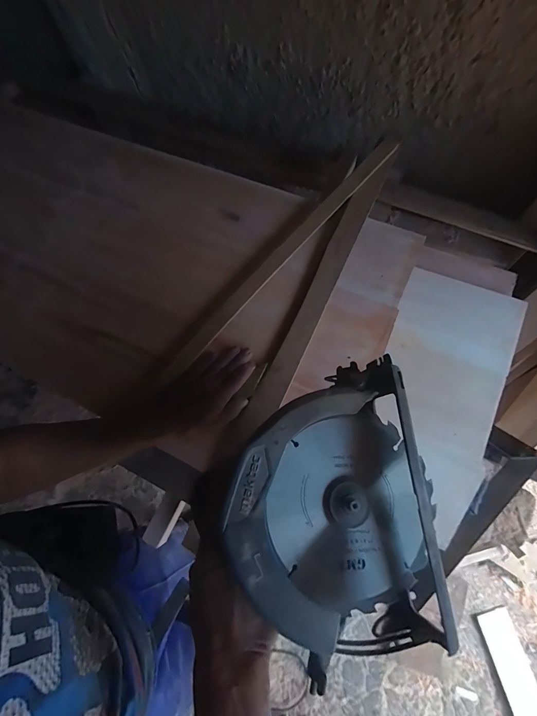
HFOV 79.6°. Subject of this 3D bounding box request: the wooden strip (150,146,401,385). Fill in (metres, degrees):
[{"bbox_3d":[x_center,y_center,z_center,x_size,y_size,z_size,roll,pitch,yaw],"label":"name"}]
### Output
[{"bbox_3d":[0.020,-0.175,0.560,0.032,0.012,0.570,43,85,11],"label":"wooden strip"}]

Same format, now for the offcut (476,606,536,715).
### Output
[{"bbox_3d":[0.853,1.165,1.019,0.110,0.022,0.620,-14,75,-4],"label":"offcut"}]

